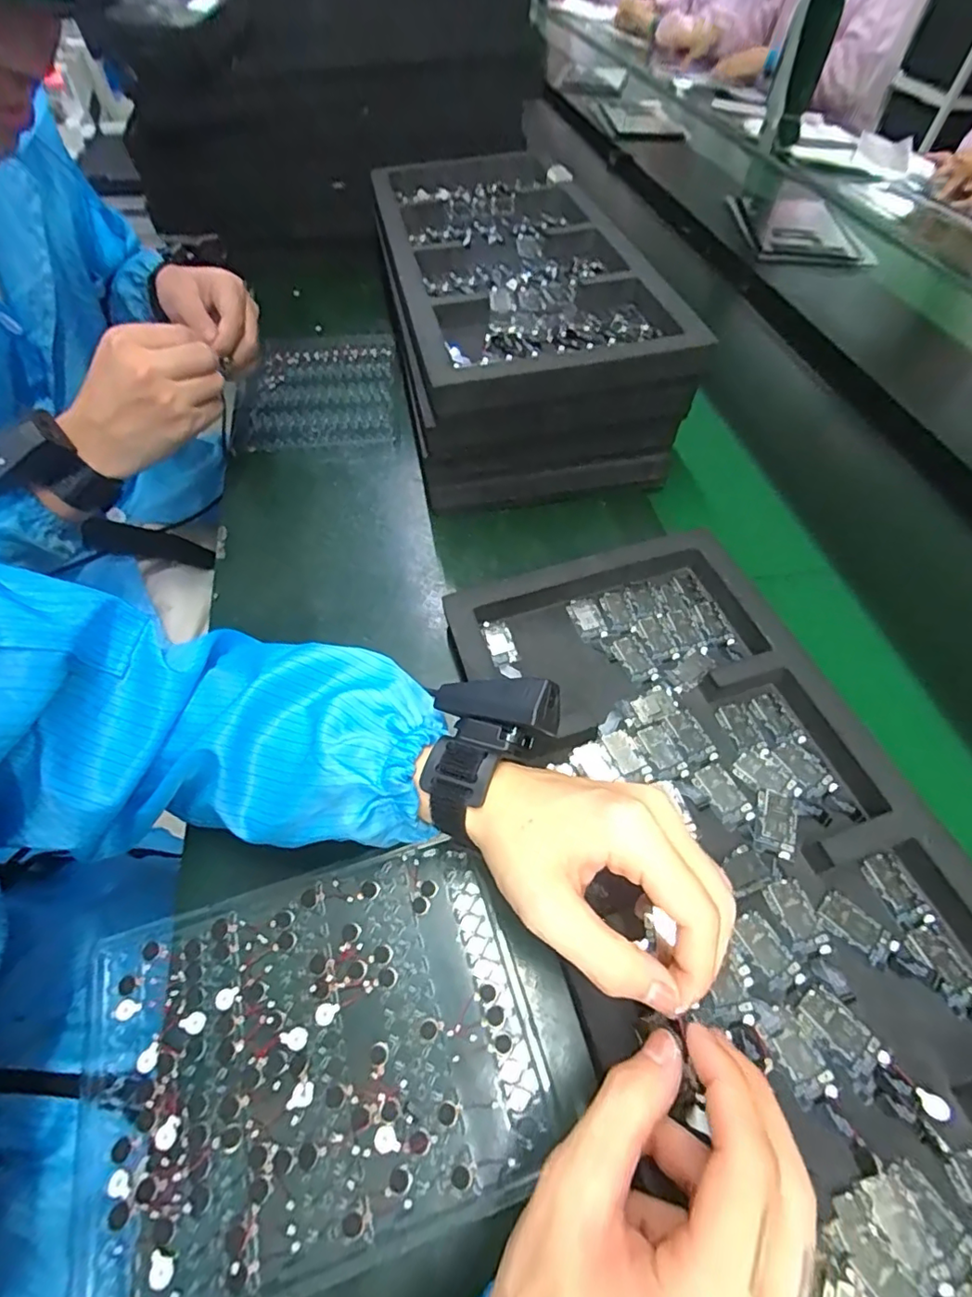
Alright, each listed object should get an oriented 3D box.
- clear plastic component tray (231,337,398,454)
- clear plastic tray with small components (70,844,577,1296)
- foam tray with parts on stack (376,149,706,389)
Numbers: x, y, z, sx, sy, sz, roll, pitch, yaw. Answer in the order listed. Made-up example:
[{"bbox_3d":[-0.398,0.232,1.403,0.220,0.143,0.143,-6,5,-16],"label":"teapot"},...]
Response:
[{"bbox_3d":[-0.185,-0.284,0.607,0.167,0.017,0.206,-4,55,-4],"label":"clear plastic component tray"},{"bbox_3d":[-0.084,0.204,0.280,0.222,0.012,0.162,-14,56,-11],"label":"clear plastic tray with small components"},{"bbox_3d":[0.012,-0.399,0.543,0.211,0.031,0.486,-10,55,-8],"label":"foam tray with parts on stack"}]

